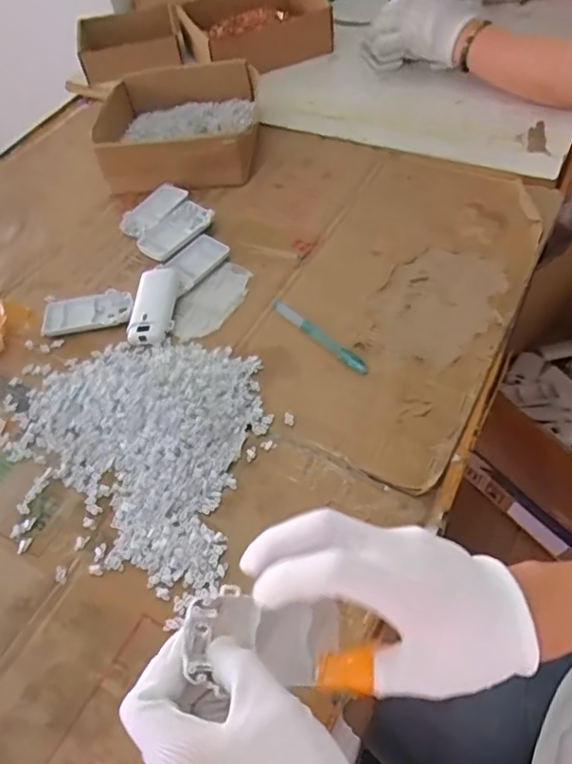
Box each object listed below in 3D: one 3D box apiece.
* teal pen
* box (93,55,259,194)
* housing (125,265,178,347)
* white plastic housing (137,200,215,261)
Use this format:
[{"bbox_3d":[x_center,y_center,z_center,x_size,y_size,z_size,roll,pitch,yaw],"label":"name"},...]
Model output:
[{"bbox_3d":[0.033,-0.046,0.588,0.013,0.011,0.125,-40,62,-21],"label":"teal pen"},{"bbox_3d":[-0.143,-0.358,0.811,0.204,0.065,0.204,1,55,4],"label":"box"},{"bbox_3d":[-0.143,-0.081,0.629,0.045,0.028,0.092,-1,55,3],"label":"housing"},{"bbox_3d":[-0.129,-0.177,0.691,0.050,0.023,0.098,32,63,23],"label":"white plastic housing"}]

